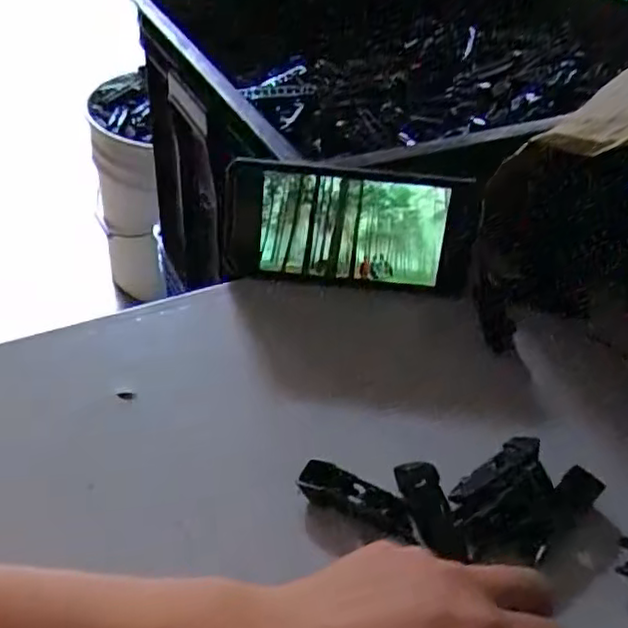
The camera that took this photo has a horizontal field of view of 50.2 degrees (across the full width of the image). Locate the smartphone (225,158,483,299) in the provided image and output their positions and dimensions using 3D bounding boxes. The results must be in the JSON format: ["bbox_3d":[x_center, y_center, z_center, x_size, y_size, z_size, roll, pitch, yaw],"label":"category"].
[{"bbox_3d":[0.025,-0.056,0.447,0.165,0.081,0.011,4,27,-1],"label":"smartphone"}]

